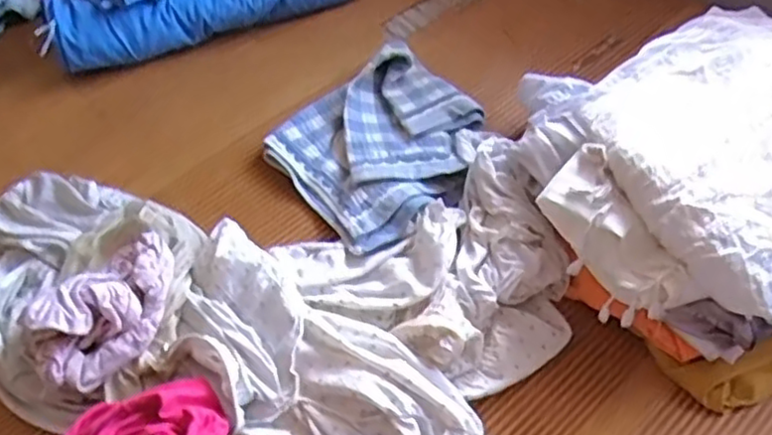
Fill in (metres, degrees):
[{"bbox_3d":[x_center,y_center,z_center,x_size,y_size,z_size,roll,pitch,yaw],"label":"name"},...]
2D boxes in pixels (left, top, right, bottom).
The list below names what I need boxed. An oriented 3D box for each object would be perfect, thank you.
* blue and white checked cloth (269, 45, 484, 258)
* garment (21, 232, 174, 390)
[{"bbox_3d":[0.003,-0.094,0.886,0.261,0.044,0.258,-32,58,-19],"label":"blue and white checked cloth"},{"bbox_3d":[-0.281,0.087,0.688,0.107,0.054,0.169,27,59,19],"label":"garment"}]

